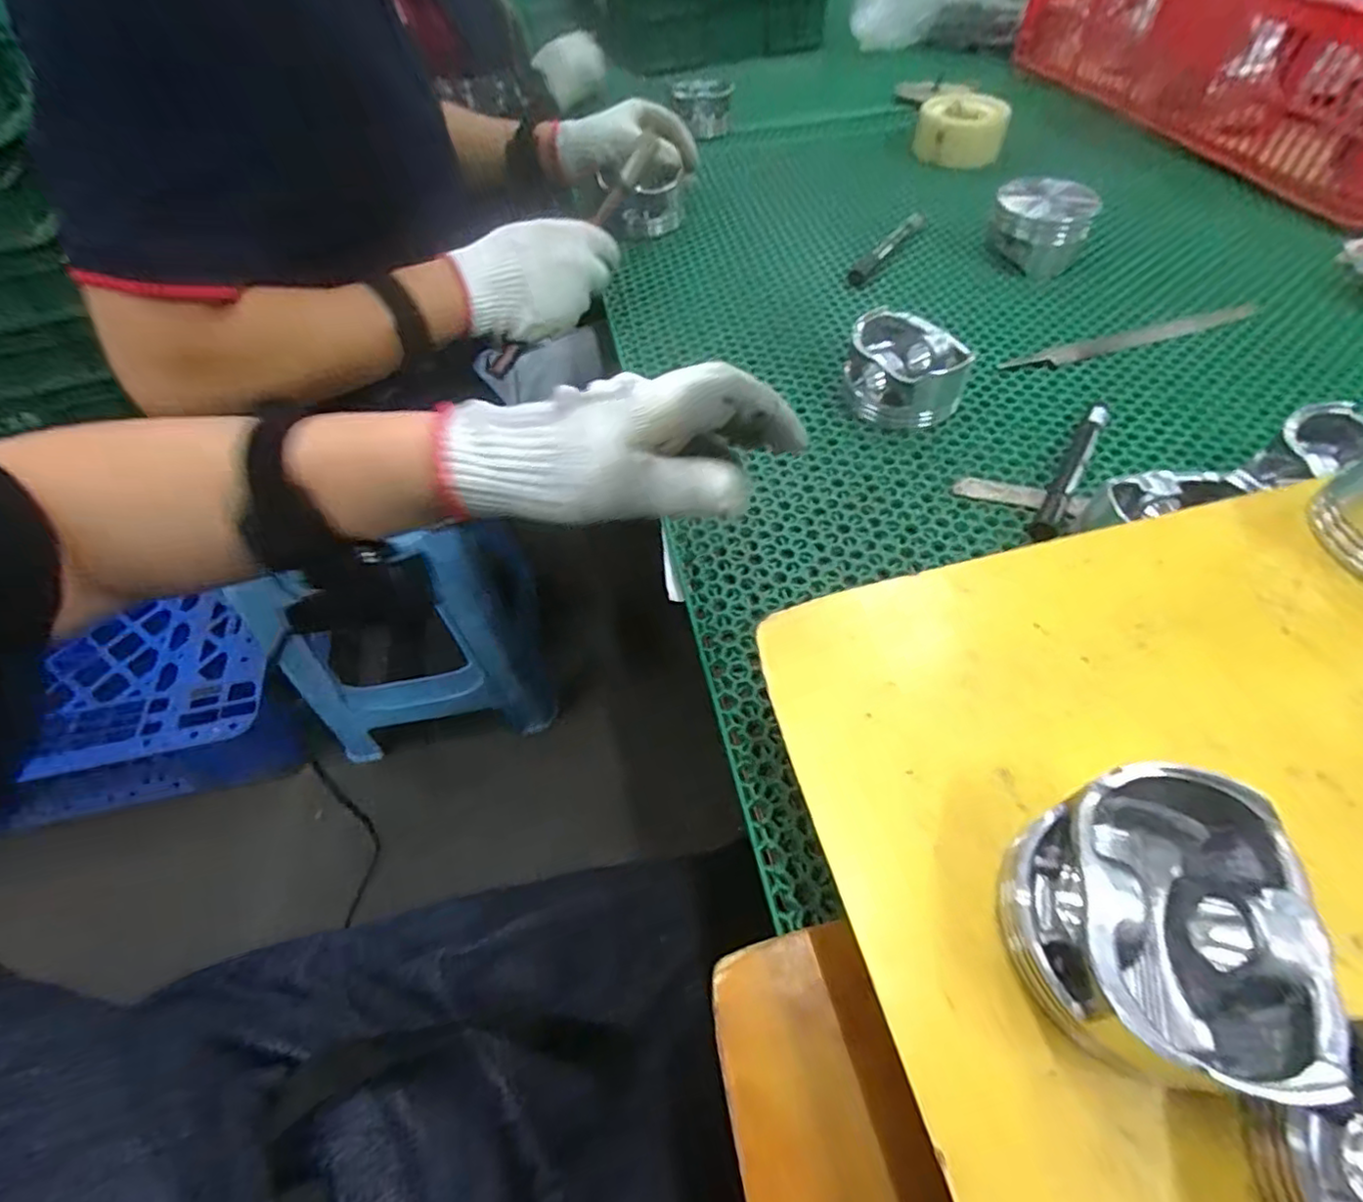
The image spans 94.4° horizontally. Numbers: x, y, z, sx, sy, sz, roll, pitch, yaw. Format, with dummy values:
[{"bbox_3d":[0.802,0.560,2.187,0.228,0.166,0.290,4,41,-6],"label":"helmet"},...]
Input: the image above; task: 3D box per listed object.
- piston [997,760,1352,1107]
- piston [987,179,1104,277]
[{"bbox_3d":[0.150,0.102,0.205,0.075,0.045,0.085,12,56,11],"label":"piston"},{"bbox_3d":[0.335,-0.356,0.591,0.087,0.056,0.078,27,60,20],"label":"piston"}]

